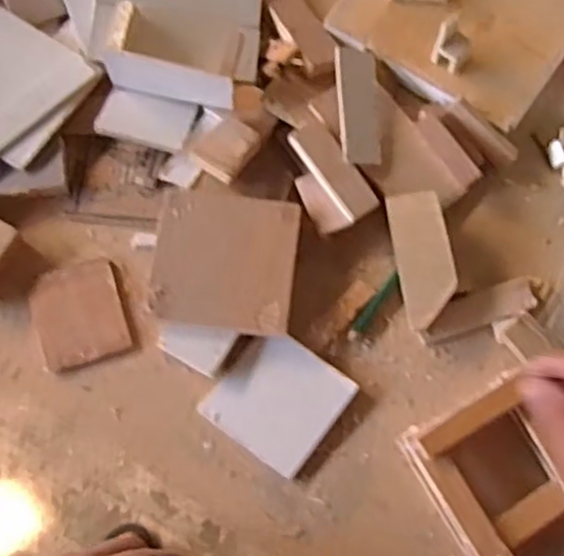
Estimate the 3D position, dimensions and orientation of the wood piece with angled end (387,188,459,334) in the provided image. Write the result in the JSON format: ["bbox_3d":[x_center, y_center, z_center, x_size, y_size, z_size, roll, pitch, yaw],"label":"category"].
[{"bbox_3d":[0.105,-0.015,0.531,0.040,0.007,0.100,-12,77,20],"label":"wood piece with angled end"}]

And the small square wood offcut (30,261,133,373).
[{"bbox_3d":[-0.151,0.028,0.535,0.066,0.006,0.074,-17,73,-5],"label":"small square wood offcut"}]

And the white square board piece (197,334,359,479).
[{"bbox_3d":[-0.002,0.087,0.512,0.082,0.012,0.081,35,76,11],"label":"white square board piece"}]

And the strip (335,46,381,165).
[{"bbox_3d":[0.060,-0.134,0.558,0.034,0.005,0.094,0,79,-15],"label":"strip"}]

